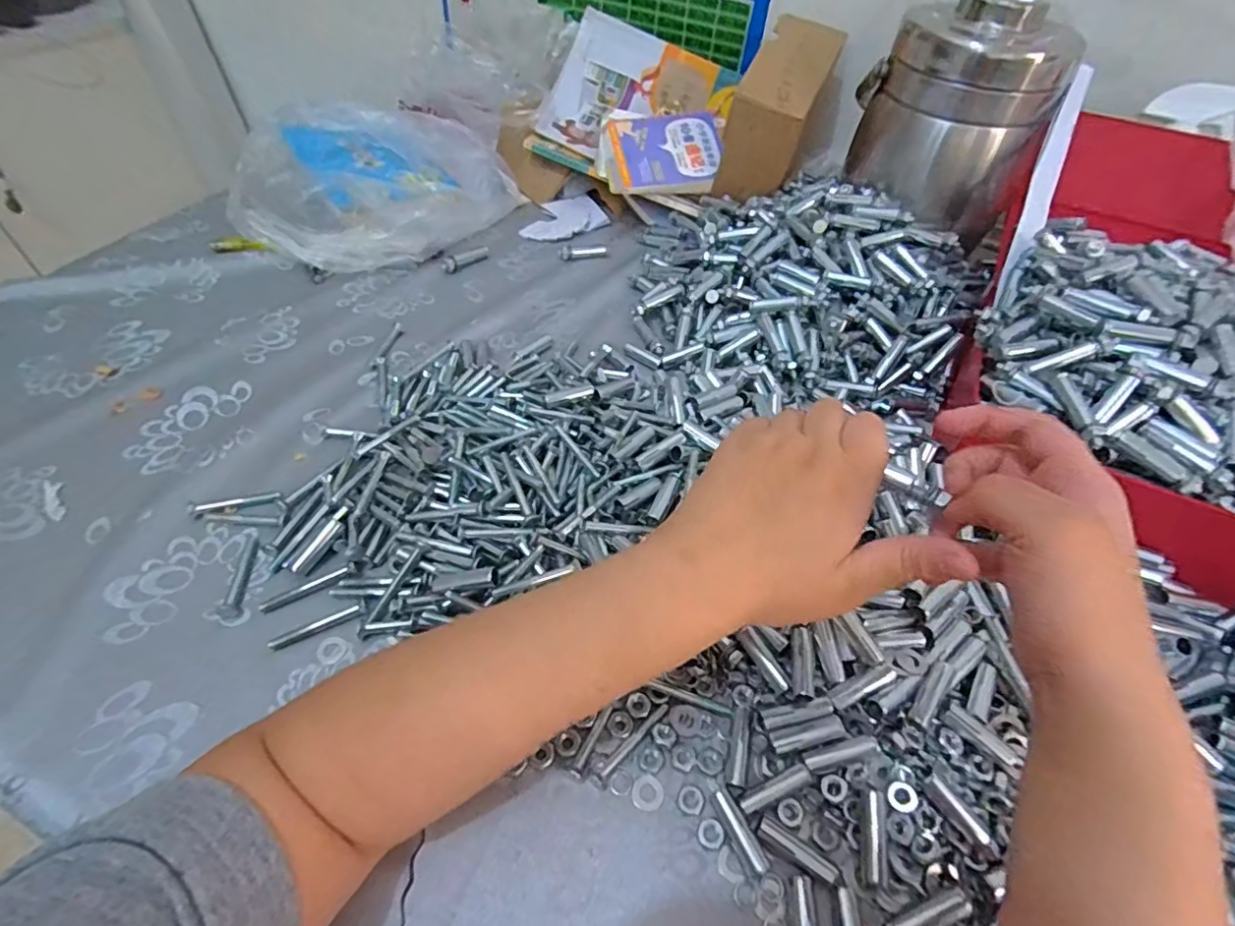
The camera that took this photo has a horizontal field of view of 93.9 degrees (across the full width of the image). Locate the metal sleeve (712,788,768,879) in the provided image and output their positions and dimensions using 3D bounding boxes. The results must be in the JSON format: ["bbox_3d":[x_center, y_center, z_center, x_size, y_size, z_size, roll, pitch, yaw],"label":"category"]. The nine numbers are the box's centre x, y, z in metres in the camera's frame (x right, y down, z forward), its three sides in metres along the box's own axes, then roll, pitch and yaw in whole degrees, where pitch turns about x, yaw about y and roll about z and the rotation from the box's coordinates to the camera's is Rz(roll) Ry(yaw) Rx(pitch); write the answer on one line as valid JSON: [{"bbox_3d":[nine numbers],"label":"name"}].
[{"bbox_3d":[0.060,0.181,0.284,0.009,0.008,0.039,-20,53,-19],"label":"metal sleeve"}]

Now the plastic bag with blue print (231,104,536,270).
[{"bbox_3d":[-0.274,-0.311,0.633,0.263,0.081,0.244,-26,56,-23],"label":"plastic bag with blue print"}]

